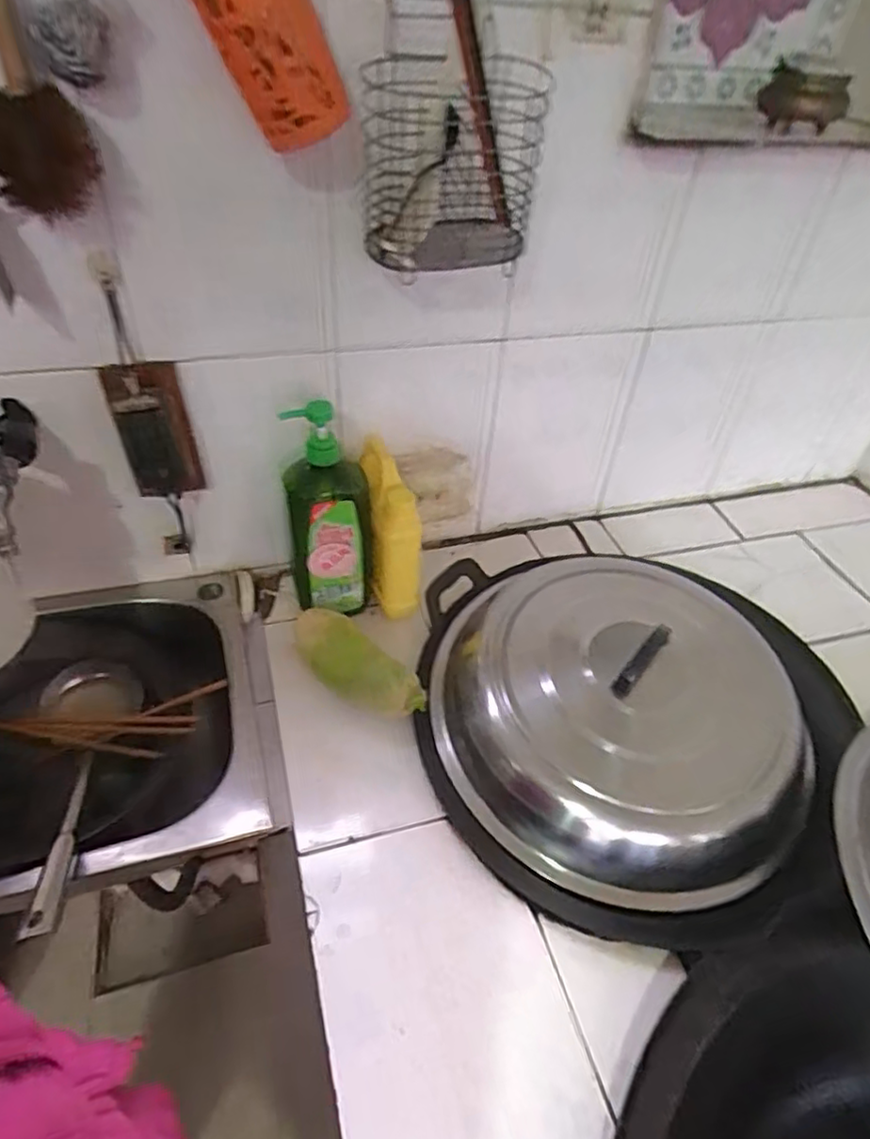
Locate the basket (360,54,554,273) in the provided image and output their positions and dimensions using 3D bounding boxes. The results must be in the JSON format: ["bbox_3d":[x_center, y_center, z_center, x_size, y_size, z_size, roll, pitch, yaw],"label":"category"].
[{"bbox_3d":[0.014,-0.358,0.575,0.152,0.144,0.118,3,43,-3],"label":"basket"}]

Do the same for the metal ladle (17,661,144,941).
[{"bbox_3d":[-0.373,0.210,0.660,0.106,0.047,0.342,-7,27,-14],"label":"metal ladle"}]

